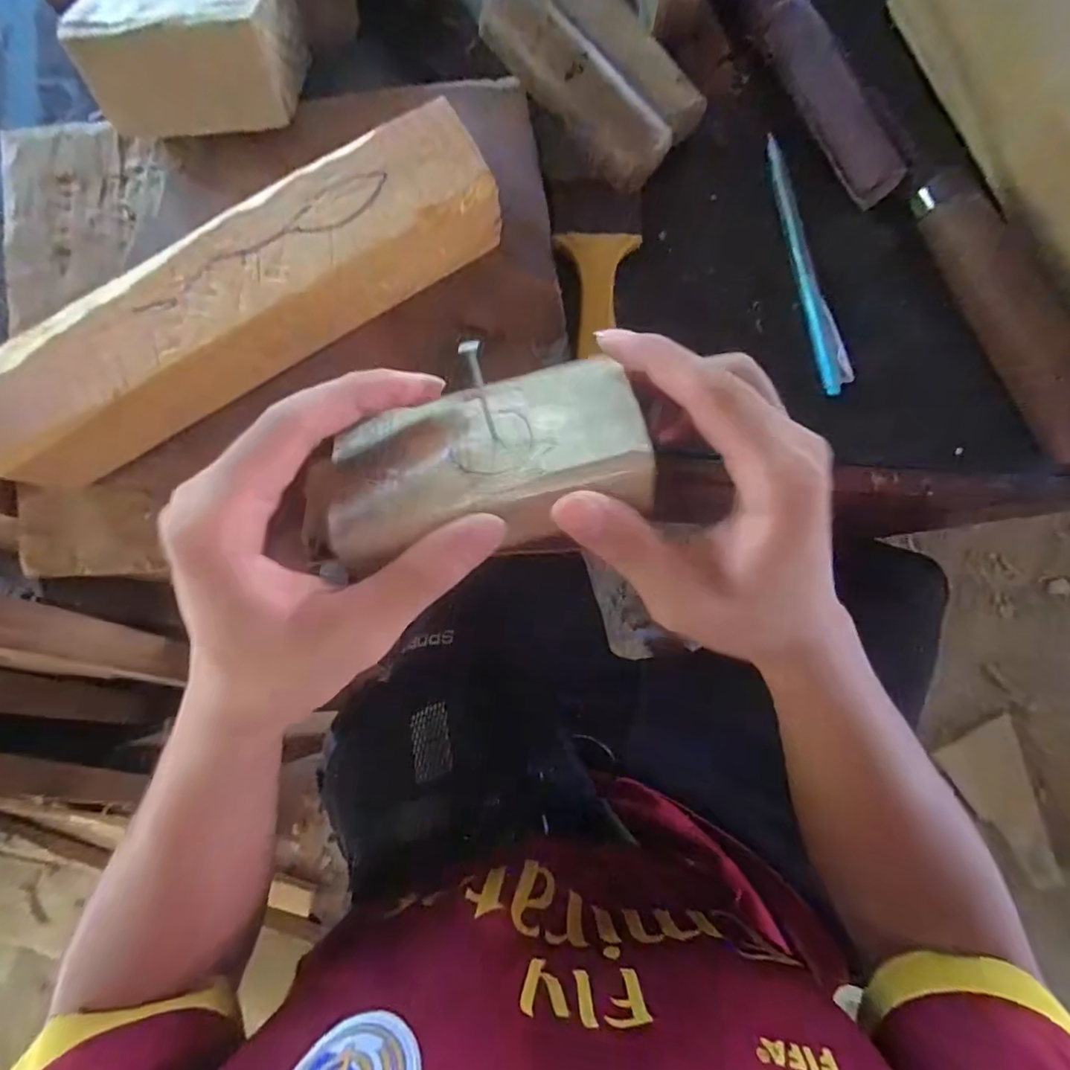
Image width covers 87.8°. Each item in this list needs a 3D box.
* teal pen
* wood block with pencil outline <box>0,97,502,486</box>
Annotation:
[{"bbox_3d":[0.137,-0.135,0.277,0.014,0.007,0.130,-12,86,0],"label":"teal pen"},{"bbox_3d":[-0.118,-0.094,0.233,0.219,0.040,0.054,-34,86,-2],"label":"wood block with pencil outline"}]

